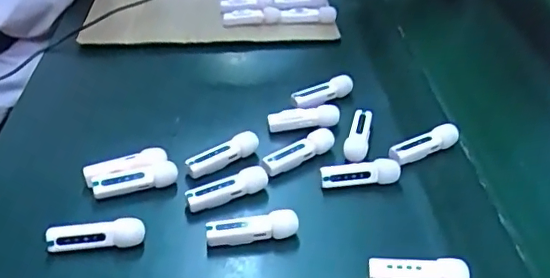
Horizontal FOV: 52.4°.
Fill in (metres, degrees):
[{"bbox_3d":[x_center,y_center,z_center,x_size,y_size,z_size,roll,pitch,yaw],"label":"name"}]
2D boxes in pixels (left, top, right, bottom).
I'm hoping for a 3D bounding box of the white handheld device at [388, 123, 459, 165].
[{"bbox_3d":[0.126,0.002,0.469,0.071,0.015,0.018,-17,43,-27],"label":"white handheld device"}]

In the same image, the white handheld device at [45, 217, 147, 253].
[{"bbox_3d":[-0.123,0.068,0.384,0.063,0.019,0.014,-4,39,-13],"label":"white handheld device"}]

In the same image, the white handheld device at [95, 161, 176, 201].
[{"bbox_3d":[-0.108,0.033,0.432,0.062,0.019,0.015,-10,41,-20],"label":"white handheld device"}]

